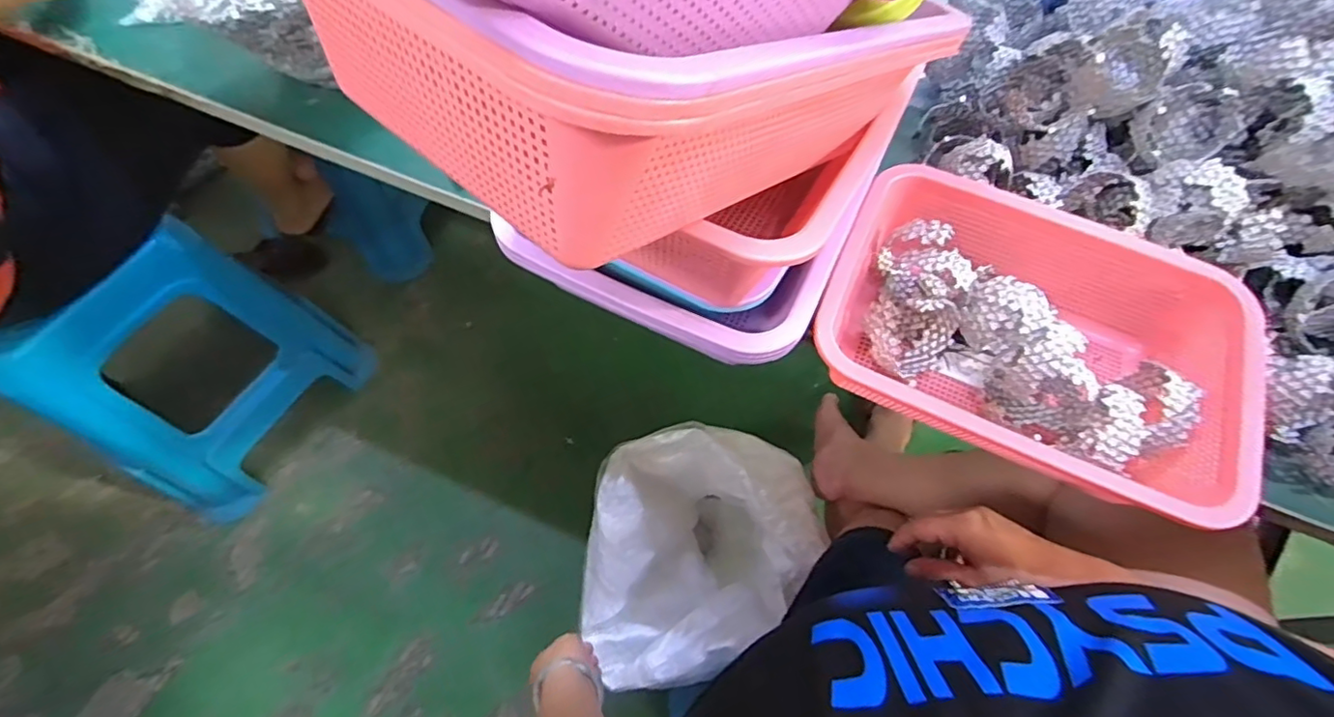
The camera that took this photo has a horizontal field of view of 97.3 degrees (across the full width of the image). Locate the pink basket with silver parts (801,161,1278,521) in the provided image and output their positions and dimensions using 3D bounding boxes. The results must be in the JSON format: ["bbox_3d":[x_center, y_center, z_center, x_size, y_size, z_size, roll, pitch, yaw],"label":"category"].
[{"bbox_3d":[0.247,-0.015,0.414,0.271,0.084,0.199,24,64,9],"label":"pink basket with silver parts"}]

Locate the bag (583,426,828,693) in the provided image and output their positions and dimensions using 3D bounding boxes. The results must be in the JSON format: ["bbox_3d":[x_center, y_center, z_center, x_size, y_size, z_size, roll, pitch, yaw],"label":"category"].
[{"bbox_3d":[0.036,0.297,0.847,0.277,0.324,0.308,7,62,1],"label":"bag"}]

